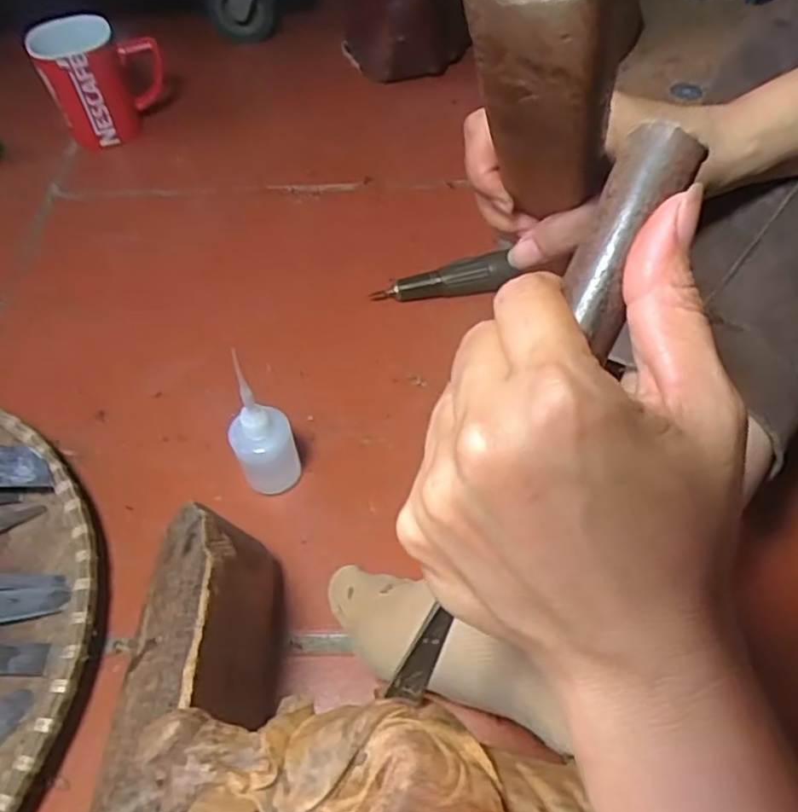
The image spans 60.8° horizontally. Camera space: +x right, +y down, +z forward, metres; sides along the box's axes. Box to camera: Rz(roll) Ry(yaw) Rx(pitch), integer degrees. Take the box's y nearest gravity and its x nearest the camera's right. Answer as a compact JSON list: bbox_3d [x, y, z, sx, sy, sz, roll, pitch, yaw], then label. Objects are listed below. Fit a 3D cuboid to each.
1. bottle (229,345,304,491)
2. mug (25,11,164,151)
[{"bbox_3d":[-0.083,0.015,0.403,0.036,0.107,0.028,-20,55,-11],"label":"bottle"},{"bbox_3d":[-0.285,-0.317,0.666,0.111,0.097,0.067,-25,56,-14],"label":"mug"}]

